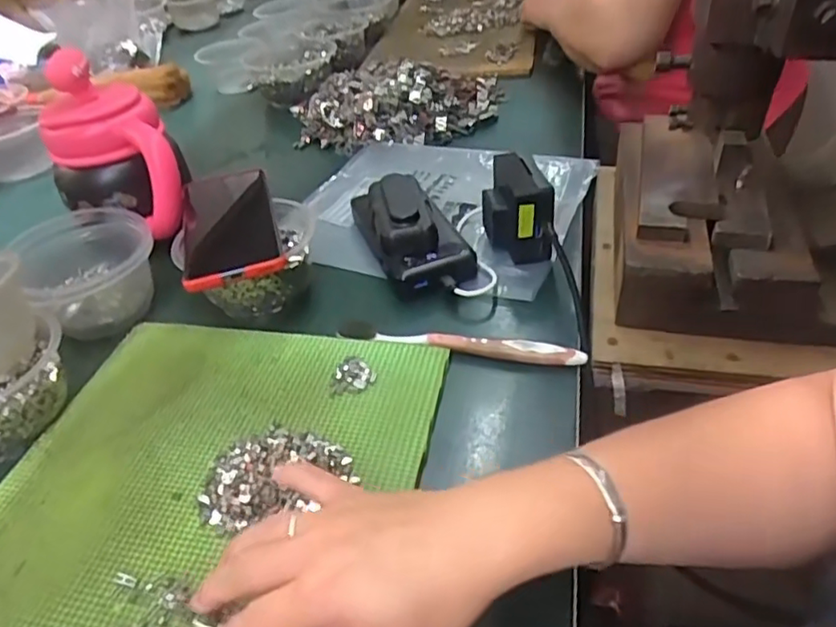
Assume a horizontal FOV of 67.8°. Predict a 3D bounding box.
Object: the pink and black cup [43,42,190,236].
[{"bbox_3d":[-0.253,-0.148,0.558,0.131,0.139,0.106,23,46,29],"label":"pink and black cup"}]

